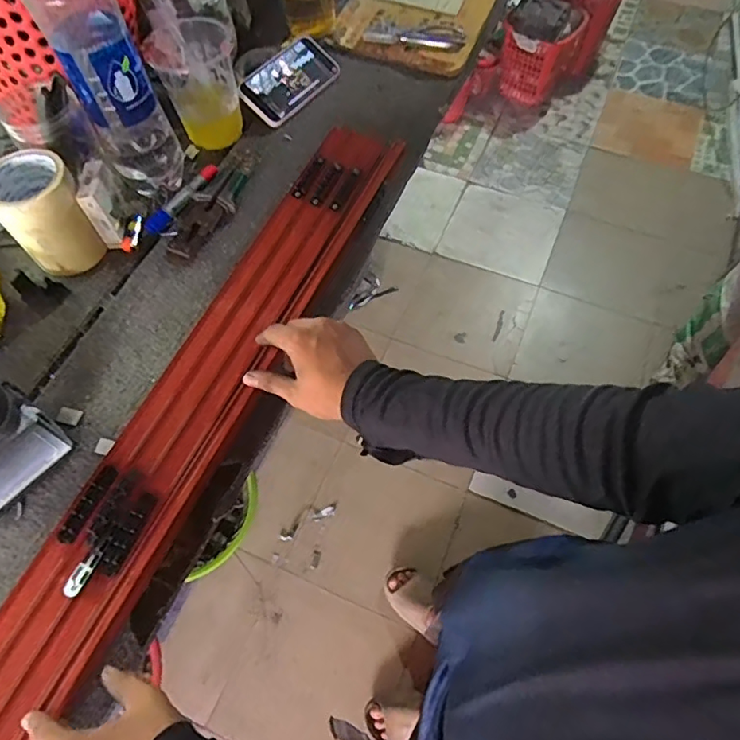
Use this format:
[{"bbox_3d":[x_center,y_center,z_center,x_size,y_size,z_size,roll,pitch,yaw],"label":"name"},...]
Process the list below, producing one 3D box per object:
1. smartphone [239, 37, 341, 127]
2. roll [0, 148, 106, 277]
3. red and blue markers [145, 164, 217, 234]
[{"bbox_3d":[-0.121,-0.443,0.823,0.086,0.010,0.164,43,69,-10],"label":"smartphone"},{"bbox_3d":[-0.388,-0.185,0.654,0.091,0.119,0.090,0,62,1],"label":"roll"},{"bbox_3d":[-0.254,-0.231,0.727,0.026,0.012,0.129,29,66,15],"label":"red and blue markers"}]

